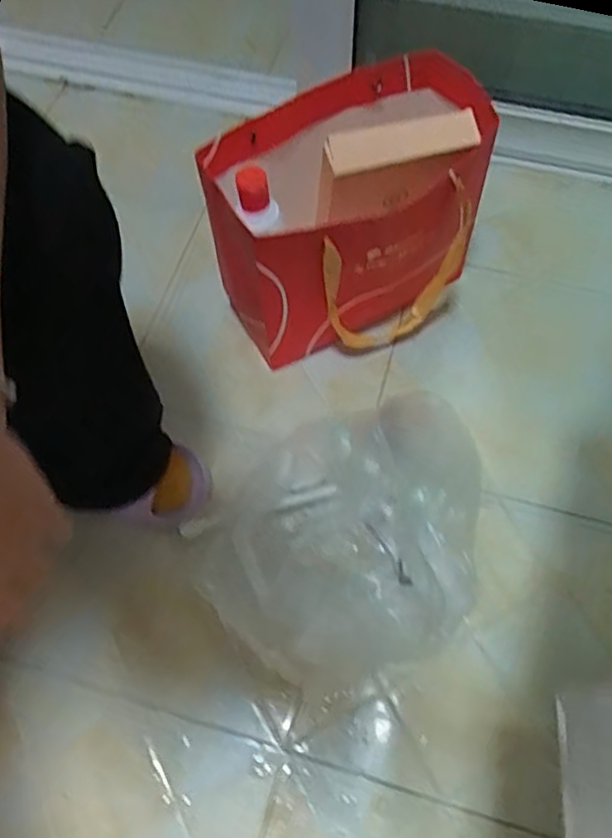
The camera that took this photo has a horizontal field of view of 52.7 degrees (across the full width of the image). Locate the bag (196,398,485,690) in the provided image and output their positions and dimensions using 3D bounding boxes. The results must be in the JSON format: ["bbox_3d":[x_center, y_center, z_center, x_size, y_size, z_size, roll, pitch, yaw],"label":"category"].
[{"bbox_3d":[0.038,0.104,0.604,0.241,0.116,0.281,18,67,9],"label":"bag"}]

